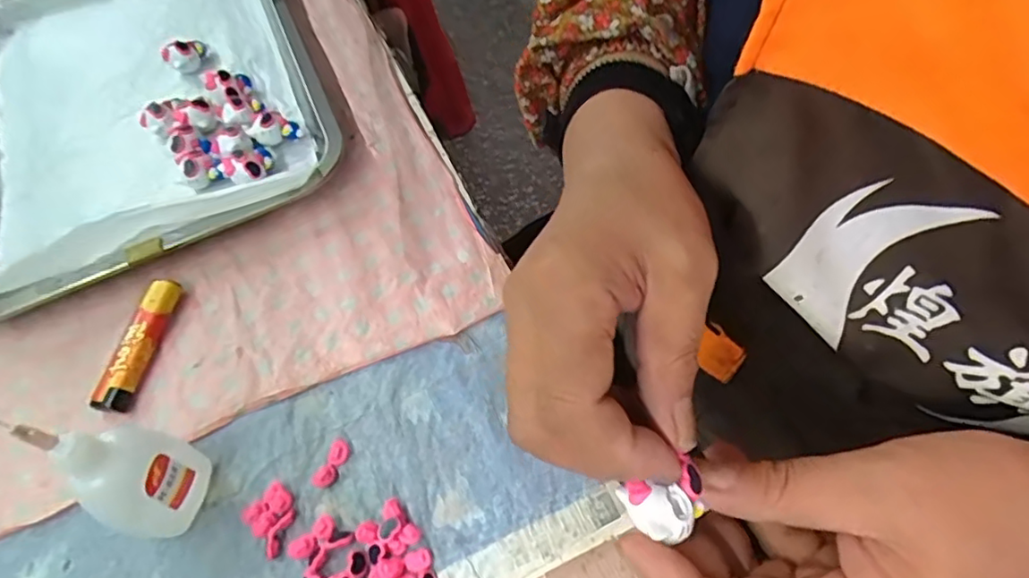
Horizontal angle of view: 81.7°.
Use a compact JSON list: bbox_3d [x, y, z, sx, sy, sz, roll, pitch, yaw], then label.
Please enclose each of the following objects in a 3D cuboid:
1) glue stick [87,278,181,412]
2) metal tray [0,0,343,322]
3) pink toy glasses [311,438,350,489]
[{"bbox_3d":[-0.214,0.032,0.340,0.019,0.015,0.077,9,61,9],"label":"glue stick"},{"bbox_3d":[-0.282,-0.147,0.434,0.249,0.038,0.321,-24,61,-10],"label":"metal tray"},{"bbox_3d":[-0.093,0.089,0.303,0.010,0.006,0.025,21,63,16],"label":"pink toy glasses"}]

